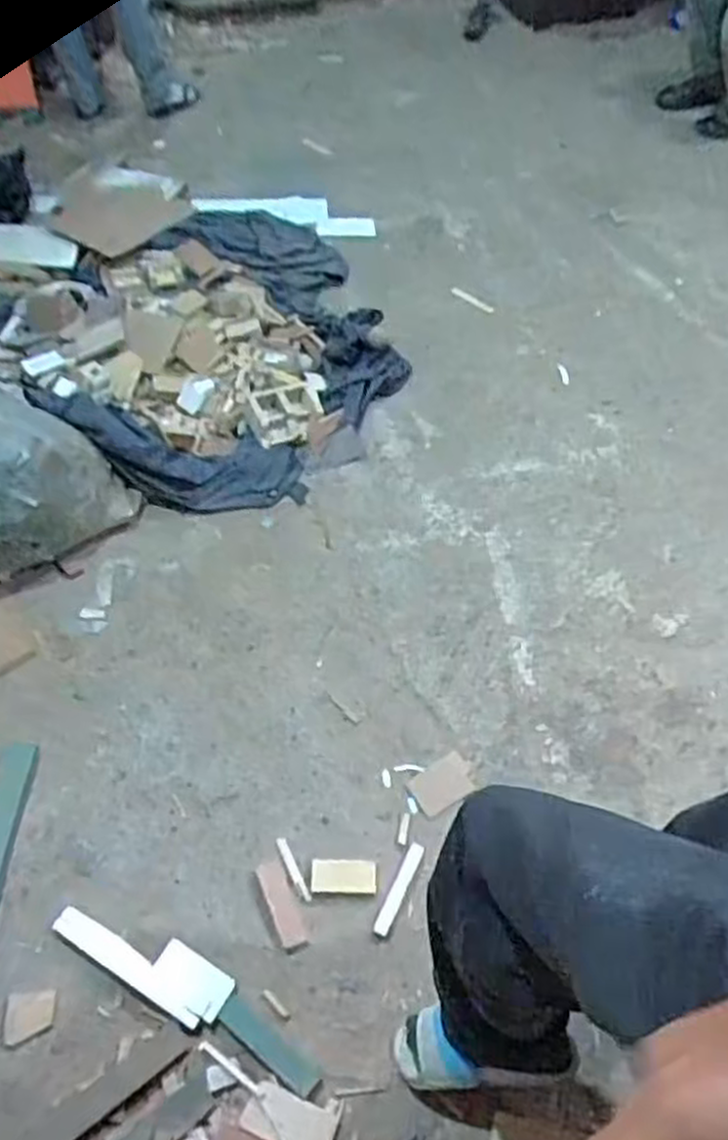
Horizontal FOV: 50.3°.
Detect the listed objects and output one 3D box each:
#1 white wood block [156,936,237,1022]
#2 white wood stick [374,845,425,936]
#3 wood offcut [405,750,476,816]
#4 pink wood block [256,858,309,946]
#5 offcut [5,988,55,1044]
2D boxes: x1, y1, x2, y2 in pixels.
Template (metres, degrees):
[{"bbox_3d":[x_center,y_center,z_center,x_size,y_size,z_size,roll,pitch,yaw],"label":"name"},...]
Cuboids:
[{"bbox_3d":[-0.255,0.602,1.144,0.122,0.015,0.063,25,56,17],"label":"white wood block"},{"bbox_3d":[0.058,0.508,1.243,0.023,0.010,0.152,22,55,15],"label":"white wood stick"},{"bbox_3d":[0.137,0.372,1.354,0.112,0.004,0.075,-26,58,-20],"label":"wood offcut"},{"bbox_3d":[-0.127,0.521,1.215,0.042,0.012,0.127,-19,55,-16],"label":"pink wood block"},{"bbox_3d":[-0.471,0.627,1.094,0.065,0.004,0.060,-6,53,-6],"label":"offcut"}]

